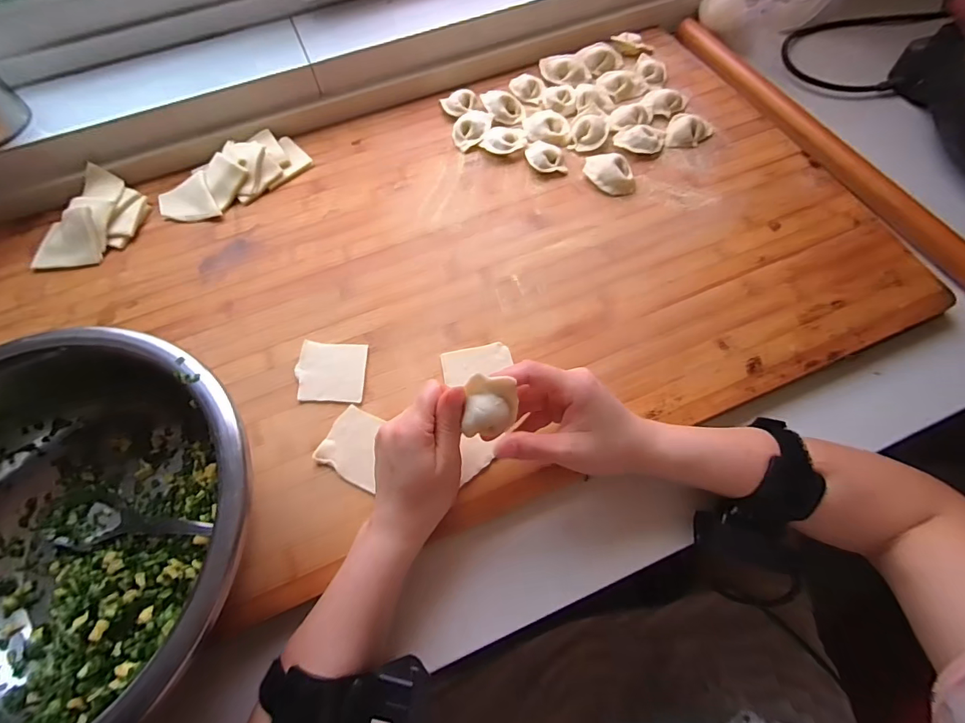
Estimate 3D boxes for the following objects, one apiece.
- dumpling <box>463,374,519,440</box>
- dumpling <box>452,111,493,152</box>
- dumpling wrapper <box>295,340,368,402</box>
[{"bbox_3d":[0.004,0.030,0.305,0.034,0.024,0.042,4,98,-20],"label":"dumpling"},{"bbox_3d":[-0.011,-0.265,0.502,0.045,0.020,0.039,-5,64,-1],"label":"dumpling"},{"bbox_3d":[-0.133,0.009,0.387,0.062,0.004,0.054,1,64,2],"label":"dumpling wrapper"}]

